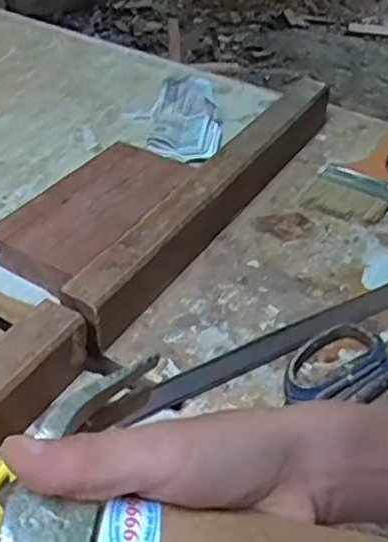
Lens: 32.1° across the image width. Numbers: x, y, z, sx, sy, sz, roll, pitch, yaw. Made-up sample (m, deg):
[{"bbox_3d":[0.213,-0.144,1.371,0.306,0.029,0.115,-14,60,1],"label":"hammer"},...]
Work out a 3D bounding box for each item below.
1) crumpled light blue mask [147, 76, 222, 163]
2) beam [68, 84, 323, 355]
[{"bbox_3d":[-0.009,-0.150,0.675,0.071,0.051,0.093,1,41,-2],"label":"crumpled light blue mask"},{"bbox_3d":[0.028,-0.074,0.589,0.039,0.051,0.390,22,44,21],"label":"beam"}]

